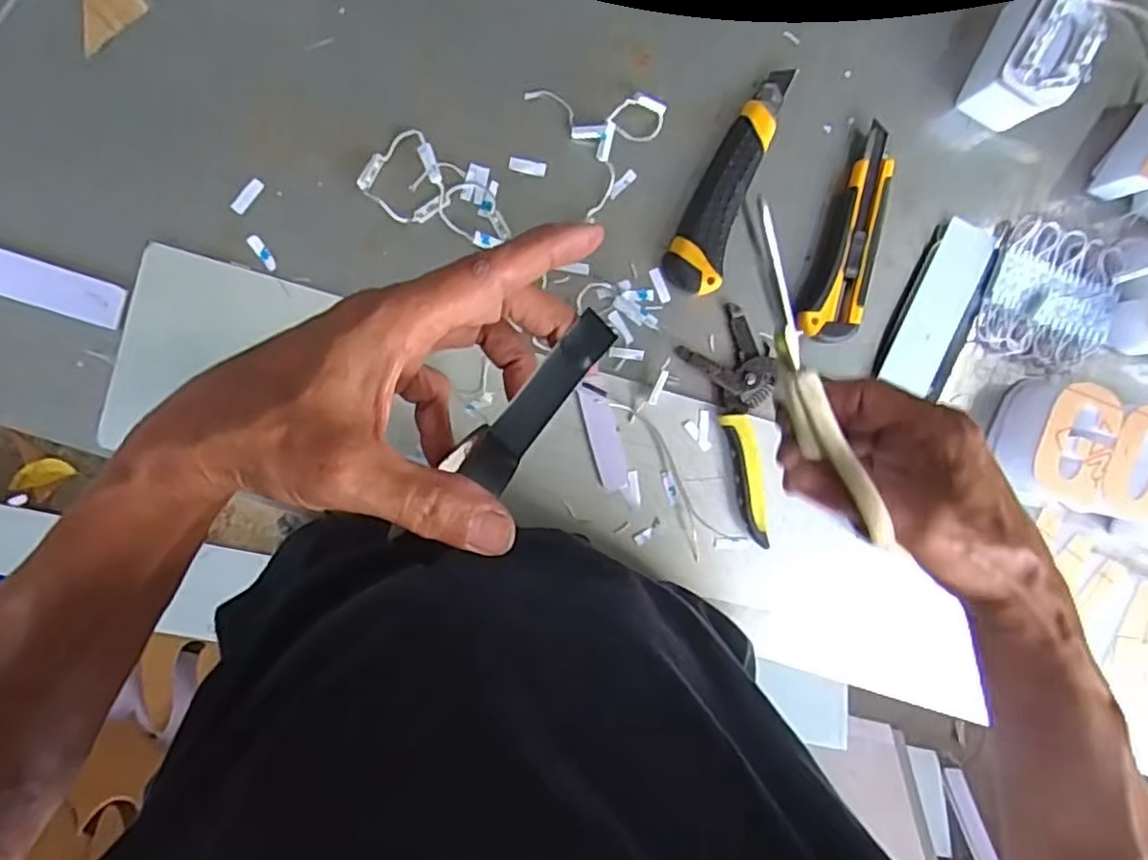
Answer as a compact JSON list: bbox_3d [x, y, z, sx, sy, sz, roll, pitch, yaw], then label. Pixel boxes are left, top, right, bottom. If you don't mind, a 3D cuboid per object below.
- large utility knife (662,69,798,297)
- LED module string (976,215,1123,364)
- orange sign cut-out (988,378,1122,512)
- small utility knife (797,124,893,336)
[{"bbox_3d":[0.109,-0.179,0.490,0.038,0.021,0.165,20,92,-8],"label":"large utility knife"},{"bbox_3d":[0.360,-0.103,0.526,0.096,0.022,0.095,12,93,-8],"label":"LED module string"},{"bbox_3d":[0.354,0.008,0.517,0.062,0.047,0.087,11,93,-8],"label":"orange sign cut-out"},{"bbox_3d":[0.202,-0.140,0.505,0.042,0.021,0.152,16,92,-8],"label":"small utility knife"}]

